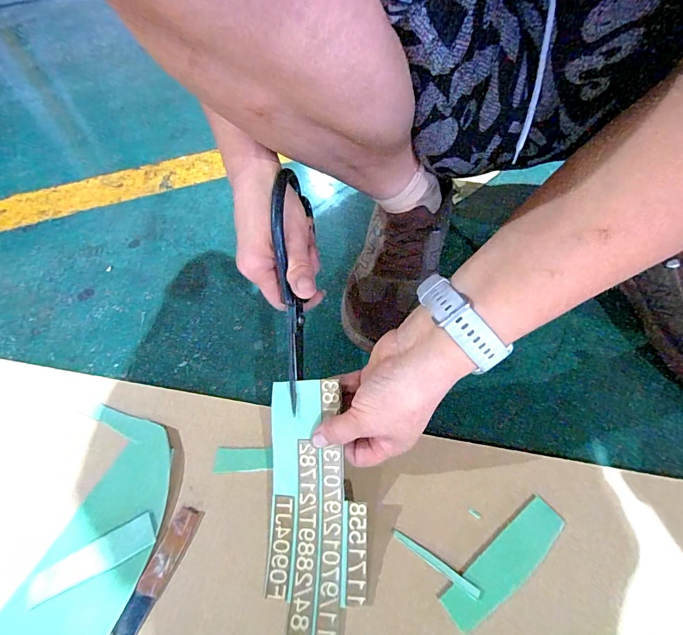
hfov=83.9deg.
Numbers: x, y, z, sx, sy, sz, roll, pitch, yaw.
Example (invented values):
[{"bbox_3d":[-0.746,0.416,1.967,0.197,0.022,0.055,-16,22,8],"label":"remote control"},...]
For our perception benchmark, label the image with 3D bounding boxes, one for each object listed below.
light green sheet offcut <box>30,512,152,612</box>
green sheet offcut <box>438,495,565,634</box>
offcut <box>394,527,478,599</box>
[{"bbox_3d":[-0.191,0.185,0.291,0.087,0.004,0.024,-24,59,-17],"label":"light green sheet offcut"},{"bbox_3d":[0.119,0.177,0.274,0.108,0.004,0.029,-32,57,-21],"label":"green sheet offcut"},{"bbox_3d":[0.068,0.179,0.277,0.067,0.004,0.007,27,58,25],"label":"offcut"}]

